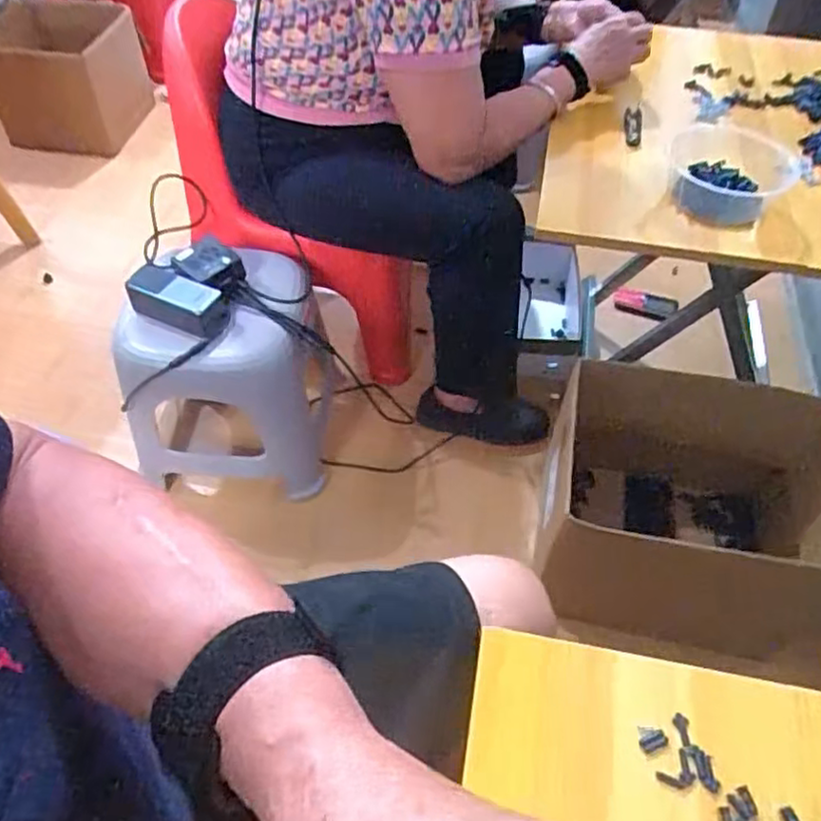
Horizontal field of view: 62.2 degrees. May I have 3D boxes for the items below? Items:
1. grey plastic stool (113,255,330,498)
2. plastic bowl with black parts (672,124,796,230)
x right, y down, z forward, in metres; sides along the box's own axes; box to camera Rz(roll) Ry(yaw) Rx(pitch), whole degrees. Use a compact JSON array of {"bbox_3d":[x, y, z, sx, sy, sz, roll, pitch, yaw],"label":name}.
[{"bbox_3d":[-0.269,-0.068,1.112,0.297,0.339,0.294,6,52,3],"label":"grey plastic stool"},{"bbox_3d":[0.389,-0.293,0.833,0.137,0.069,0.149,0,52,-1],"label":"plastic bowl with black parts"}]

